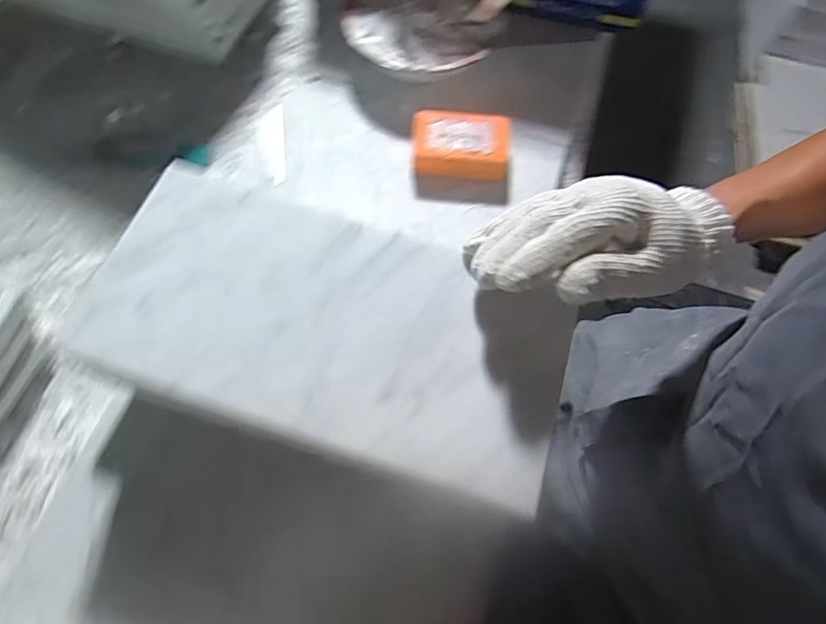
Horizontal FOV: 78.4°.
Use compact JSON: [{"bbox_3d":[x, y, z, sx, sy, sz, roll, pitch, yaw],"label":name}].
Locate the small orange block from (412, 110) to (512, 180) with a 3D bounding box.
[{"bbox_3d":[0.048,-0.166,0.507,0.095,0.032,0.058,1,68,-1],"label":"small orange block"}]

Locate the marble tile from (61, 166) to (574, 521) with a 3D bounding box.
[{"bbox_3d":[-0.056,0.006,0.321,0.300,0.010,0.150,20,67,8],"label":"marble tile"}]

